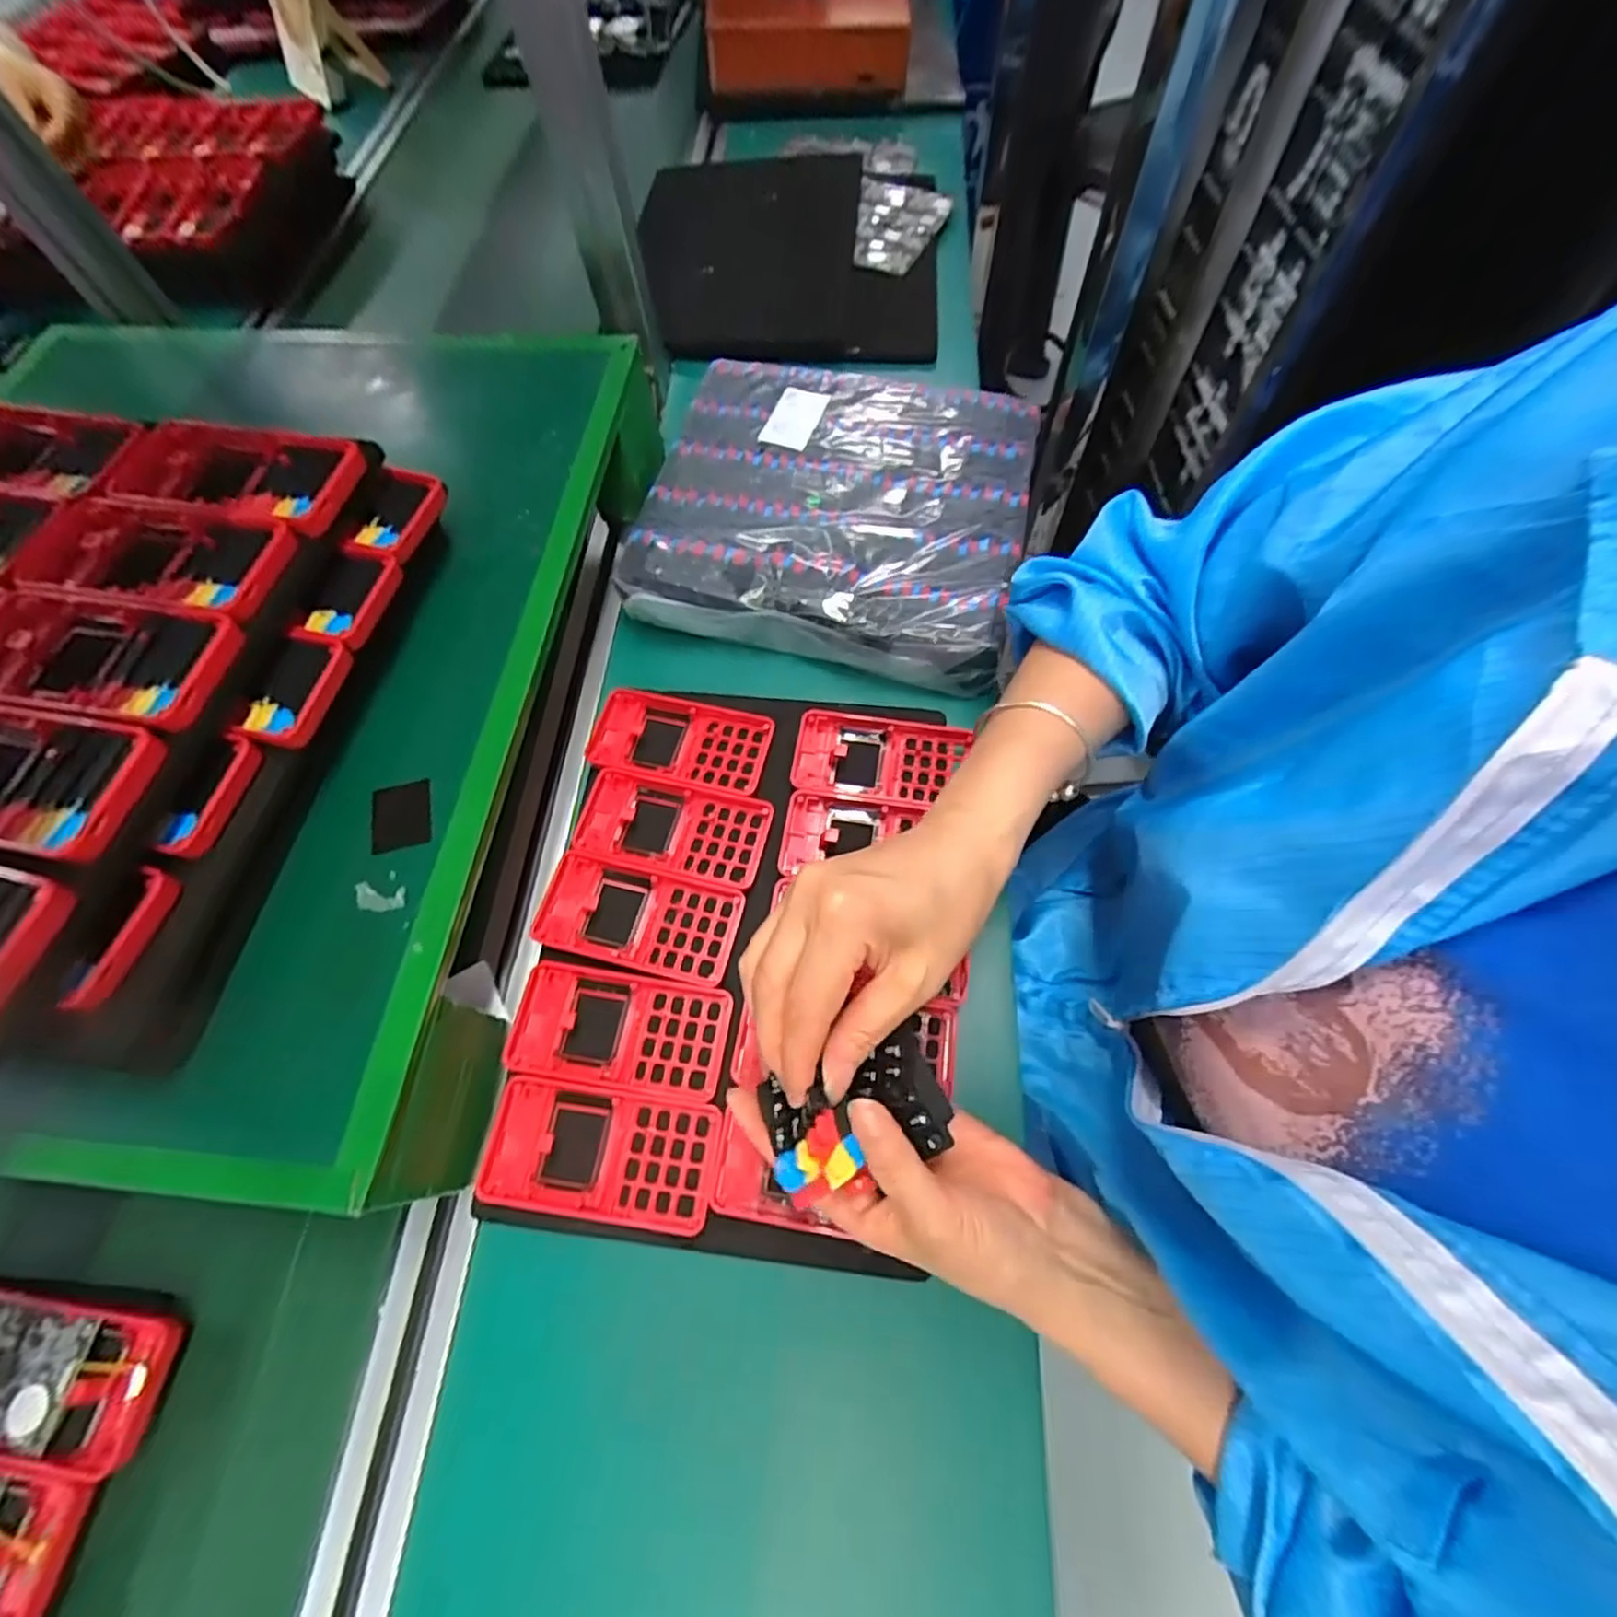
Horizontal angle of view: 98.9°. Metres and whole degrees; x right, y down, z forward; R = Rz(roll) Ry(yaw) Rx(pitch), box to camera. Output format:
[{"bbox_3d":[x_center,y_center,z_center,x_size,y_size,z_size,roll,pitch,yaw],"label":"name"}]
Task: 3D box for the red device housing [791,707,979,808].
[{"bbox_3d":[0.048,-0.033,0.472,0.114,0.015,0.062,6,65,6],"label":"red device housing"}]

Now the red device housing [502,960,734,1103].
[{"bbox_3d":[-0.108,0.126,0.397,0.121,0.011,0.063,7,66,7],"label":"red device housing"}]

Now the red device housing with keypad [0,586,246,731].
[{"bbox_3d":[-0.343,-0.072,0.331,0.131,0.016,0.064,8,66,7],"label":"red device housing with keypad"}]

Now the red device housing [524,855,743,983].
[{"bbox_3d":[-0.105,0.066,0.427,0.121,0.012,0.061,10,66,9],"label":"red device housing"}]

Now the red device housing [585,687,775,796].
[{"bbox_3d":[-0.090,-0.048,0.482,0.122,0.011,0.064,11,66,9],"label":"red device housing"}]

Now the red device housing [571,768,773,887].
[{"bbox_3d":[-0.089,0.011,0.452,0.121,0.013,0.061,10,66,9],"label":"red device housing"}]

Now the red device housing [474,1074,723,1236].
[{"bbox_3d":[-0.112,0.185,0.373,0.124,0.015,0.062,6,65,6],"label":"red device housing"}]

